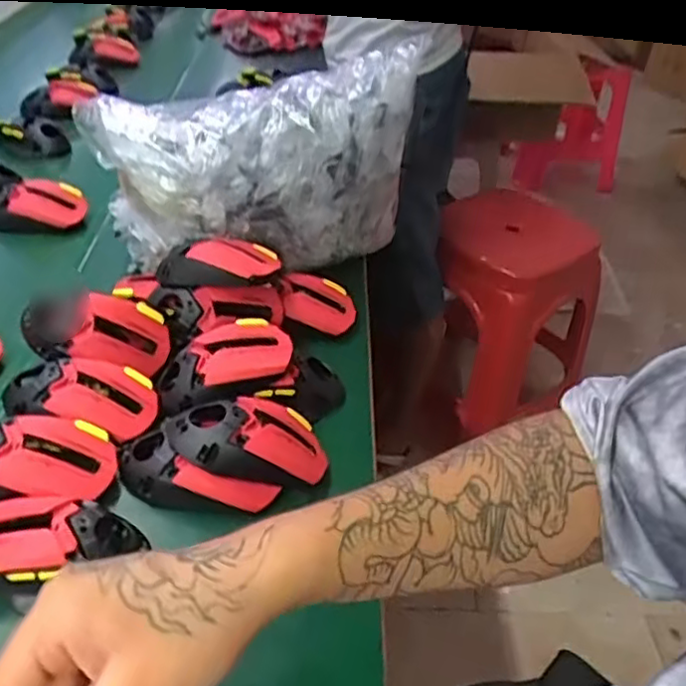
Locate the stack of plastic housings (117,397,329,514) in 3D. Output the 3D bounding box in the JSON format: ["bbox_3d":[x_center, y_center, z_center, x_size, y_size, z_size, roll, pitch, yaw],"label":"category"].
[{"bbox_3d":[-0.088,0.077,0.507,0.151,0.053,0.078,-4,39,-12],"label":"stack of plastic housings"}]

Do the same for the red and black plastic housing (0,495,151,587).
[{"bbox_3d":[-0.191,0.129,0.449,0.116,0.040,0.064,-7,40,-15],"label":"red and black plastic housing"}]

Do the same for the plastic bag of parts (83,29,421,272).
[{"bbox_3d":[-0.080,-0.181,0.663,0.306,0.188,0.106,-4,39,-12],"label":"plastic bag of parts"}]

